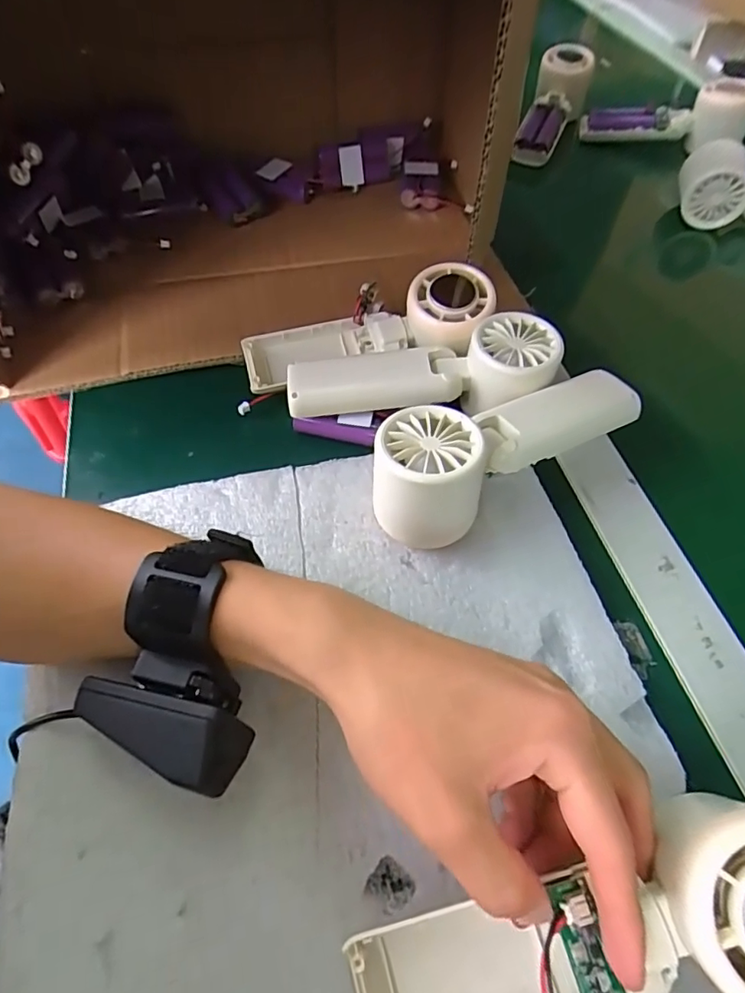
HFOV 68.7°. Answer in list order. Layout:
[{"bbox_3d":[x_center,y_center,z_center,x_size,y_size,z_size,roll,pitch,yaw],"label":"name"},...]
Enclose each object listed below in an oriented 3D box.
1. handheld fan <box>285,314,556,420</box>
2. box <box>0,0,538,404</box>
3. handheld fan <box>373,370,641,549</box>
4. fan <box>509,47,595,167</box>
[{"bbox_3d":[0.030,-0.074,0.339,0.164,0.044,0.057,-3,56,-2],"label":"handheld fan"},{"bbox_3d":[-0.101,-0.271,0.378,0.413,0.220,0.292,-11,57,-8],"label":"box"},{"bbox_3d":[0.071,-0.032,0.302,0.171,0.056,0.056,-28,61,-18],"label":"handheld fan"},{"bbox_3d":[0.192,-0.416,0.589,0.051,0.048,0.155,20,74,14],"label":"fan"}]

